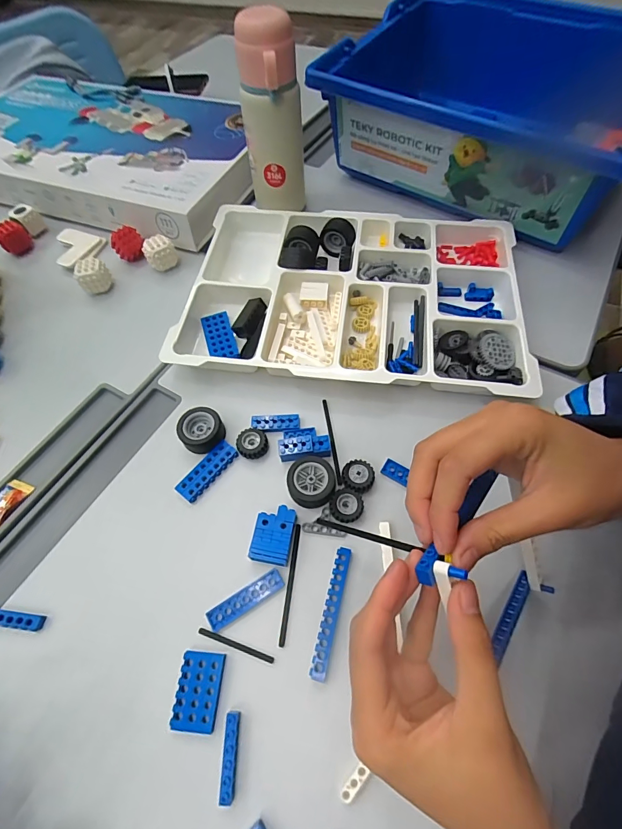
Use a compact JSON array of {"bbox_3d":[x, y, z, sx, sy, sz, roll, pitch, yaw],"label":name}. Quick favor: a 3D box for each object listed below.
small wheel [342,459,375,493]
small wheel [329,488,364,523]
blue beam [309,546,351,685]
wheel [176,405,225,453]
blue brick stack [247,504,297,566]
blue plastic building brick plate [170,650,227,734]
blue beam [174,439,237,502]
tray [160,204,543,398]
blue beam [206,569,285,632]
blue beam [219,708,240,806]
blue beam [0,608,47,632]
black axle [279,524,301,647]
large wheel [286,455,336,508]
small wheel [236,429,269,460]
[{"bbox_3d":[0.043,0.058,0.361,0.028,0.018,0.031,9,60,8],"label":"small wheel"},{"bbox_3d":[0.031,0.081,0.346,0.029,0.010,0.028,-1,59,2],"label":"small wheel"},{"bbox_3d":[0.016,0.153,0.308,0.012,0.007,0.095,12,61,10],"label":"blue beam"},{"bbox_3d":[-0.106,0.017,0.384,0.040,0.028,0.041,-1,59,2],"label":"wheel"},{"bbox_3d":[-0.032,0.102,0.335,0.032,0.013,0.046,8,60,8],"label":"blue brick stack"},{"bbox_3d":[-0.081,0.200,0.285,0.031,0.008,0.047,3,60,5],"label":"blue plastic building brick plate"},{"bbox_3d":[-0.098,0.051,0.370,0.026,0.008,0.063,34,66,20],"label":"blue beam"},{"bbox_3d":[0.045,-0.146,0.466,0.390,0.040,0.271,6,60,6],"label":"tray"},{"bbox_3d":[-0.052,0.148,0.314,0.063,0.004,0.017,-29,62,-14],"label":"blue beam"},{"bbox_3d":[-0.054,0.230,0.265,0.009,0.013,0.046,-3,59,1],"label":"blue beam"},{"bbox_3d":[-0.238,0.163,0.313,0.046,0.009,0.012,6,60,6],"label":"blue beam"},{"bbox_3d":[-0.017,0.137,0.322,0.005,0.005,0.090,5,60,6],"label":"black axle"},{"bbox_3d":[0.000,0.060,0.354,0.041,0.019,0.042,-1,59,2],"label":"large wheel"},{"bbox_3d":[-0.057,0.028,0.379,0.028,0.012,0.027,-1,59,2],"label":"small wheel"}]

